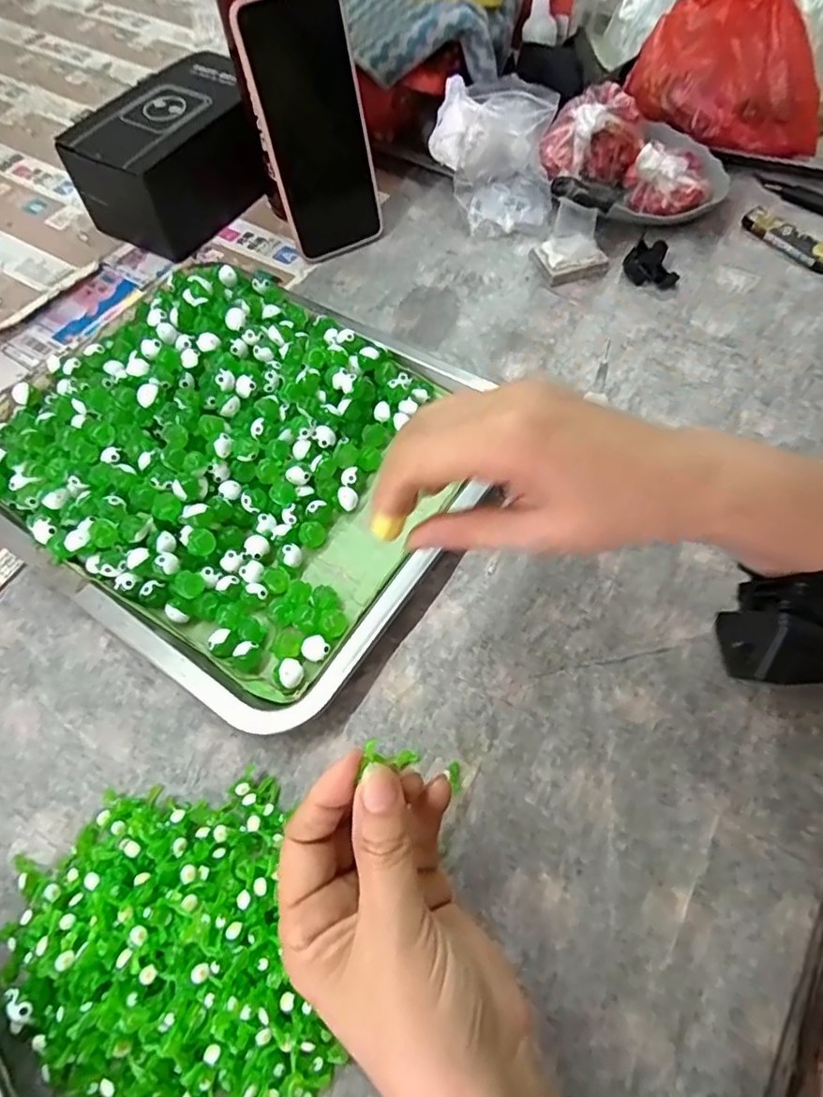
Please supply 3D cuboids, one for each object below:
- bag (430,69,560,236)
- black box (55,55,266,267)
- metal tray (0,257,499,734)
[{"bbox_3d":[0.068,-0.333,0.494,0.101,0.070,0.112,4,61,5],"label":"bag"},{"bbox_3d":[-0.197,-0.340,0.505,0.093,0.077,0.162,30,67,18],"label":"black box"},{"bbox_3d":[-0.115,-0.068,0.371,0.296,0.045,0.257,30,66,17],"label":"metal tray"}]

